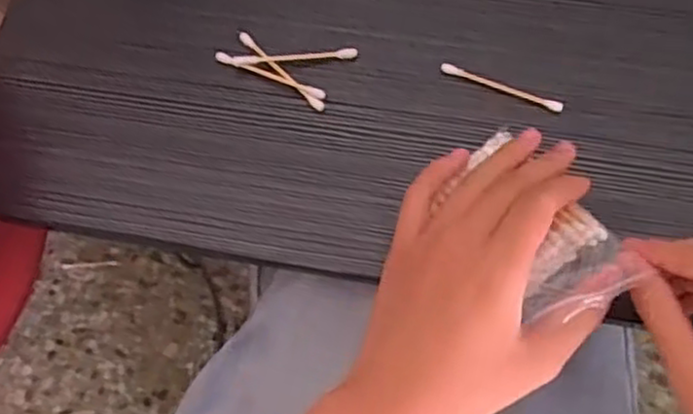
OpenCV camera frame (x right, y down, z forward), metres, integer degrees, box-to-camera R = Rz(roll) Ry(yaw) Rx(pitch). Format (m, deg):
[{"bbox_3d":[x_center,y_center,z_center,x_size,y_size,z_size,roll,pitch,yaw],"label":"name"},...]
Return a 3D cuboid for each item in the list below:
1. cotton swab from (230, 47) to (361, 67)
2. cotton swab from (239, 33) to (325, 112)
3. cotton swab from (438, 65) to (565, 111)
[{"bbox_3d":[-0.029,-0.087,0.407,0.070,0.006,0.006,-6,68,0],"label":"cotton swab"},{"bbox_3d":[-0.038,-0.078,0.407,0.007,0.005,0.071,-42,72,-13],"label":"cotton swab"},{"bbox_3d":[0.087,-0.066,0.397,0.070,0.006,0.006,23,71,11],"label":"cotton swab"}]

